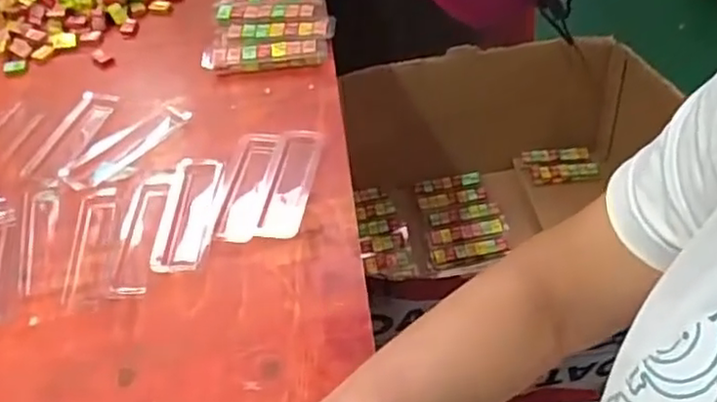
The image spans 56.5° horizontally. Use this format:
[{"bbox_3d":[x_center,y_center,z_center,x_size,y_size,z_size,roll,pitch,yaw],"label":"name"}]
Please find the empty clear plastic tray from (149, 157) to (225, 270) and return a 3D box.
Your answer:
[{"bbox_3d":[-0.160,0.012,0.624,0.046,0.013,0.132,-2,48,3],"label":"empty clear plastic tray"}]

